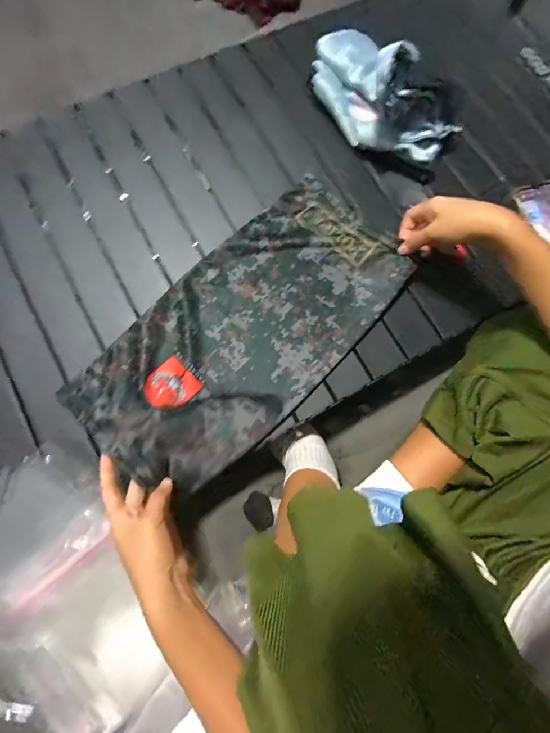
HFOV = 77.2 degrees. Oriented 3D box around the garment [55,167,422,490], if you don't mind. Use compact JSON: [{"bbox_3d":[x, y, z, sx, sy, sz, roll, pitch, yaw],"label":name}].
[{"bbox_3d":[-0.032,-0.054,0.448,0.226,0.036,0.448,43,79,8],"label":"garment"}]

